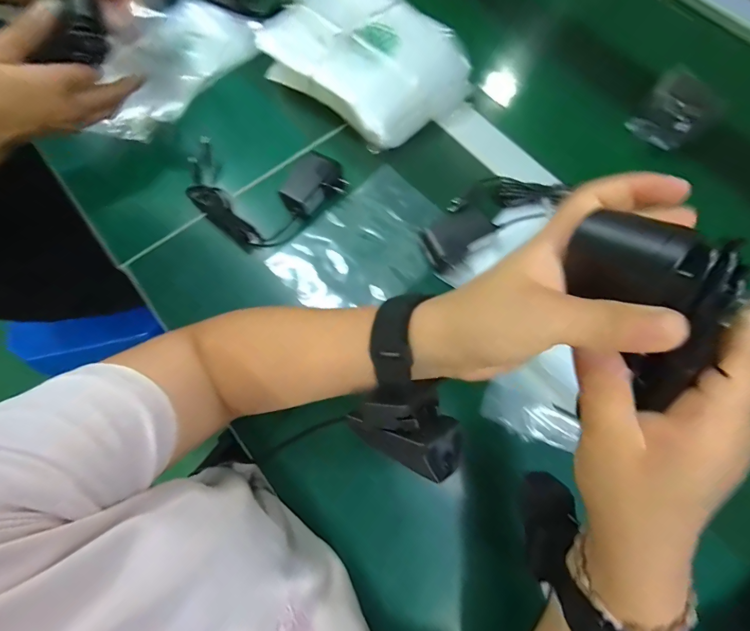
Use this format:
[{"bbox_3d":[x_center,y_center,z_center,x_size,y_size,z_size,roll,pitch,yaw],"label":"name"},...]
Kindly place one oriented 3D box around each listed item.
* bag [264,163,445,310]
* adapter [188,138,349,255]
[{"bbox_3d":[-0.008,-0.076,0.396,0.183,0.019,0.130,-43,76,-13],"label":"bag"},{"bbox_3d":[-0.136,-0.157,0.408,0.165,0.033,0.141,39,76,12],"label":"adapter"}]

